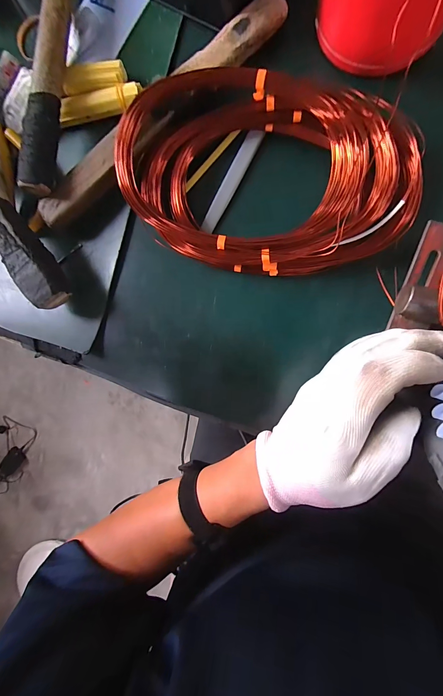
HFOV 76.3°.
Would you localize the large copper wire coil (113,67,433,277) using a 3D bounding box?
[{"bbox_3d":[0.033,-0.144,0.243,0.243,0.046,0.156,25,98,7],"label":"large copper wire coil"}]

